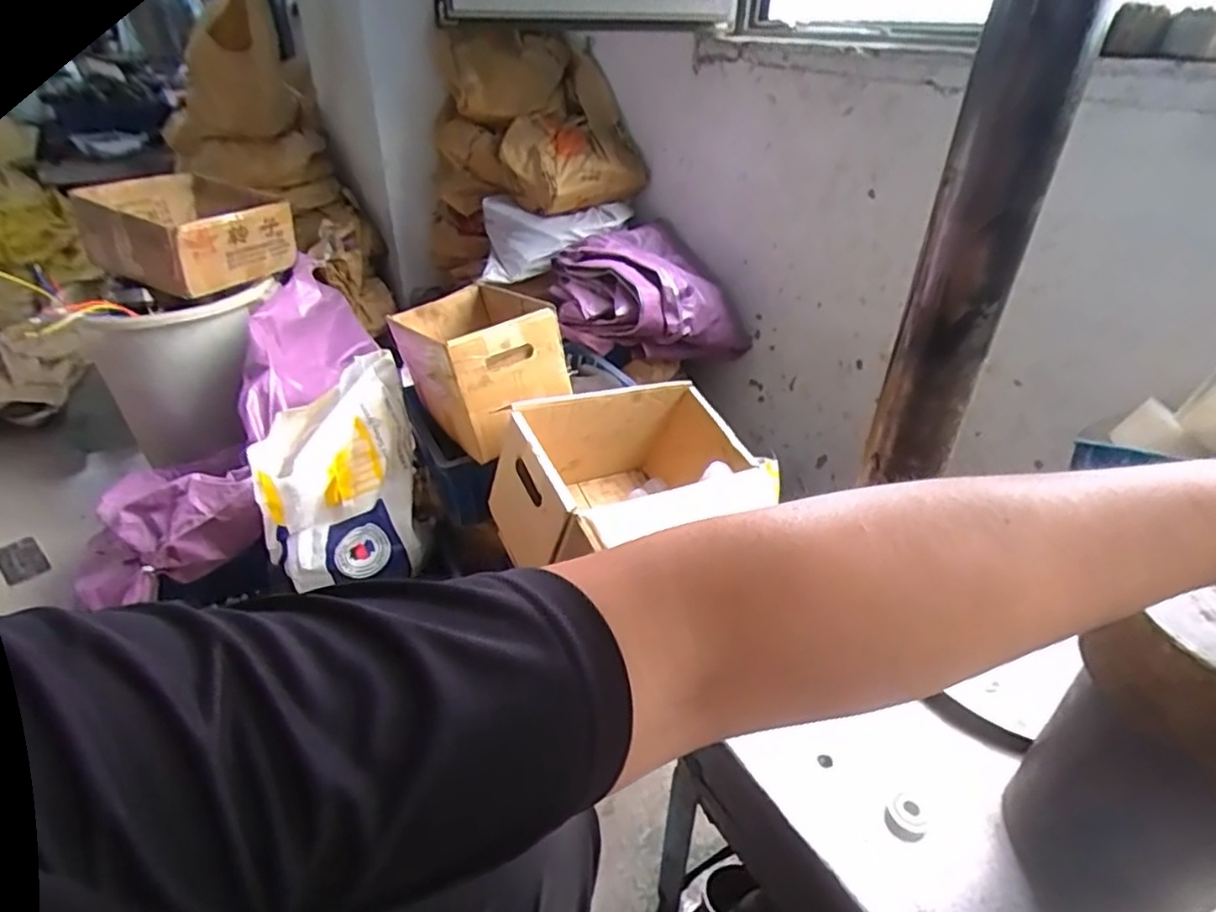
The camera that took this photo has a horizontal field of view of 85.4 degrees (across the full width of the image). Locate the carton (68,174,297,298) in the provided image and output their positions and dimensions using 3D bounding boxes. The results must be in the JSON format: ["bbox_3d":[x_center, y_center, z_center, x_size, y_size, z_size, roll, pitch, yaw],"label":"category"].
[{"bbox_3d":[-0.871,-0.463,1.369,0.325,0.168,0.272,18,38,23],"label":"carton"}]

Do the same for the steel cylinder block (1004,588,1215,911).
[{"bbox_3d":[0.366,0.201,0.431,0.117,0.258,0.126,-12,36,-18],"label":"steel cylinder block"}]

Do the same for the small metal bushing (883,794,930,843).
[{"bbox_3d":[0.239,0.286,0.524,0.031,0.014,0.032,20,39,26],"label":"small metal bushing"}]

